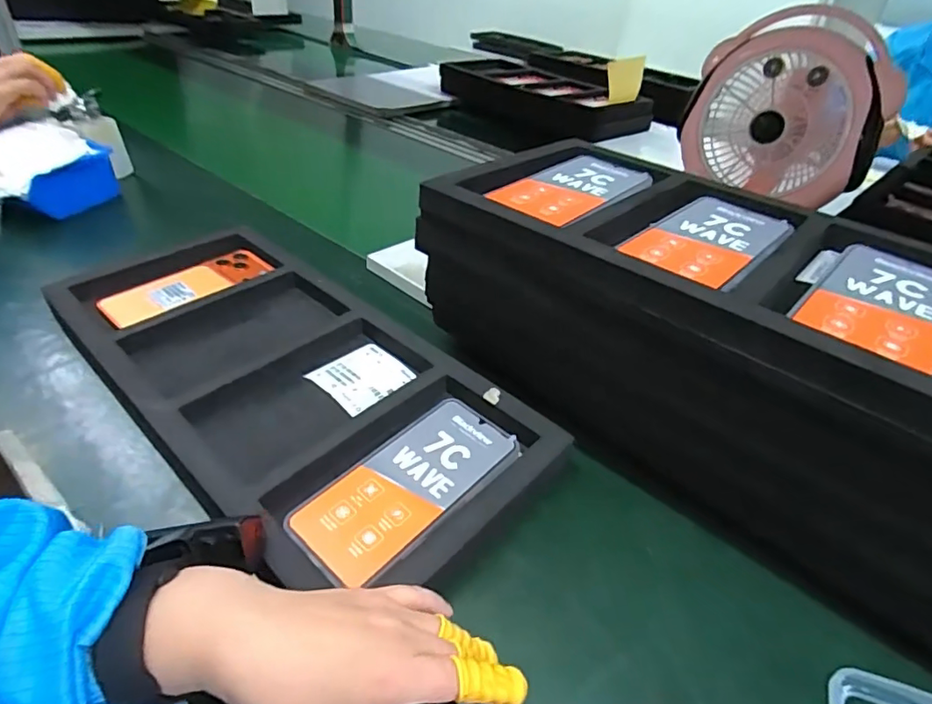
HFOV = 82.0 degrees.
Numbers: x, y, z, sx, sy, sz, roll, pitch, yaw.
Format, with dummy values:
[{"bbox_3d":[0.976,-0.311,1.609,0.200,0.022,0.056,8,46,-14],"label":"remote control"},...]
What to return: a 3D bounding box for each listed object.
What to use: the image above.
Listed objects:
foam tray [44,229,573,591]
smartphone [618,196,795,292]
[{"bbox_3d":[-0.167,0.016,0.467,0.476,0.029,0.217,31,44,28],"label":"foam tray"},{"bbox_3d":[0.182,-0.085,0.395,0.080,0.008,0.143,31,44,28],"label":"smartphone"}]

